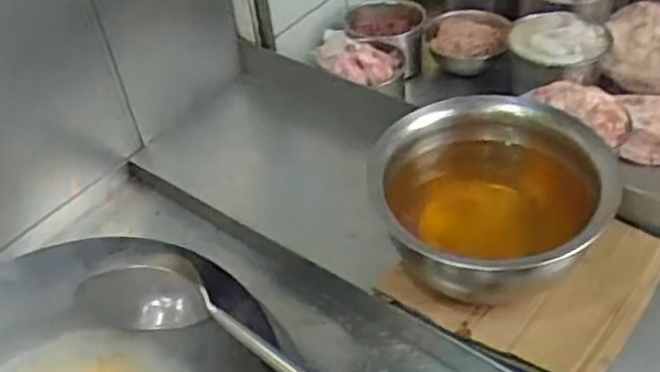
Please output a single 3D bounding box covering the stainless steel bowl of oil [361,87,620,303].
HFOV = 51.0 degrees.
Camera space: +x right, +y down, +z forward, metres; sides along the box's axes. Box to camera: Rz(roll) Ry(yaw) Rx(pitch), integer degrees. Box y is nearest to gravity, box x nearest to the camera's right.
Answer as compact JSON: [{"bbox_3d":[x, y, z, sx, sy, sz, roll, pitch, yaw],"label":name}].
[{"bbox_3d":[0.207,0.034,0.885,0.264,0.164,0.275,-4,42,4],"label":"stainless steel bowl of oil"}]

